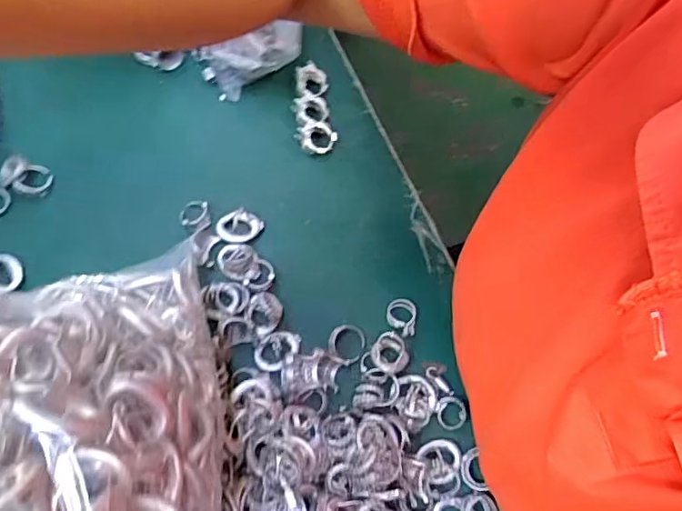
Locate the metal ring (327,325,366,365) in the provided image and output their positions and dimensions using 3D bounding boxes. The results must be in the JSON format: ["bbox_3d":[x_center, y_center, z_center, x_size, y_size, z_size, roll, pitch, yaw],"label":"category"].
[{"bbox_3d":[0.004,0.068,0.407,0.027,0.010,0.030,38,74,11],"label":"metal ring"}]

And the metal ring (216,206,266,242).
[{"bbox_3d":[-0.084,-0.025,0.437,0.036,0.007,0.029,-24,73,-9],"label":"metal ring"}]

